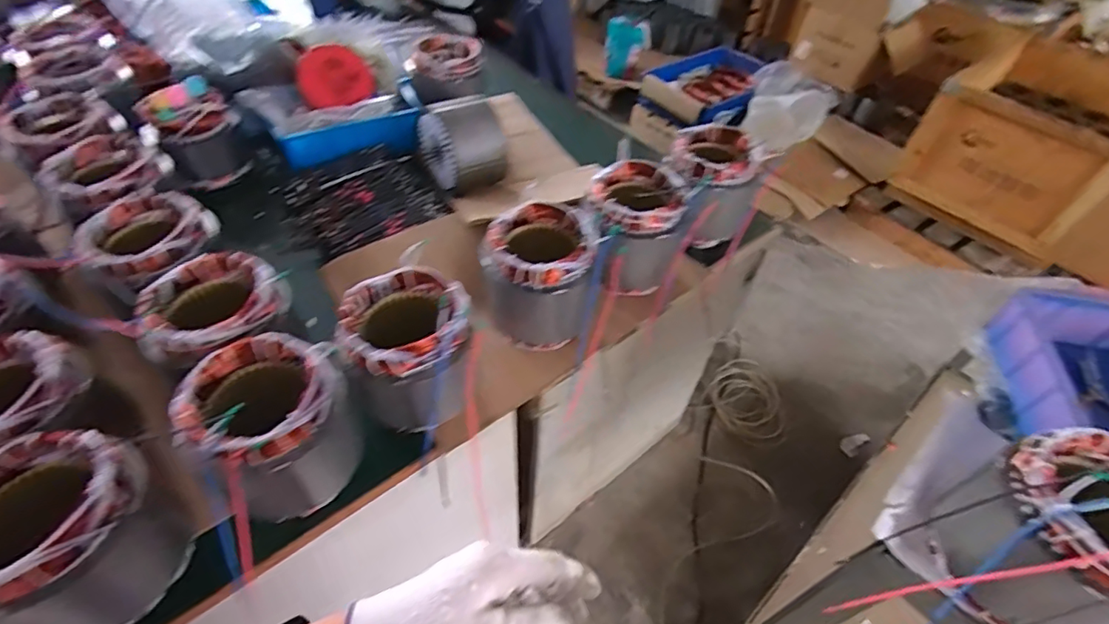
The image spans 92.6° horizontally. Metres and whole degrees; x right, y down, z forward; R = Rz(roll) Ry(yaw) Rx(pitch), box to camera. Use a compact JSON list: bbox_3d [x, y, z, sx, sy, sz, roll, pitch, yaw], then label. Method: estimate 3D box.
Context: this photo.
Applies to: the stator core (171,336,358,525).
[{"bbox_3d":[-0.296,0.118,0.565,0.137,0.160,0.142,36,55,25],"label":"stator core"}]

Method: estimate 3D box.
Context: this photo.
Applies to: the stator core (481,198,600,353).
[{"bbox_3d":[-0.023,-0.053,0.729,0.141,0.148,0.134,-3,49,-7],"label":"stator core"}]

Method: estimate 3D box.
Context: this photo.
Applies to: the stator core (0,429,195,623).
[{"bbox_3d":[-0.447,0.208,0.491,0.126,0.155,0.141,17,49,11],"label":"stator core"}]

